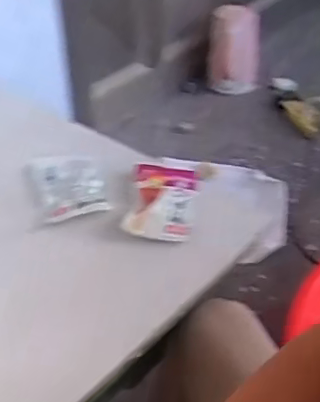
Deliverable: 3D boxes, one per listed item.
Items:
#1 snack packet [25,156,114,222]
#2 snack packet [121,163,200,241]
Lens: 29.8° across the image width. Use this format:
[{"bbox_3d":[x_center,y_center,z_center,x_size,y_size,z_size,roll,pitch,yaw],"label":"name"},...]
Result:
[{"bbox_3d":[-0.110,-0.022,0.748,0.100,0.018,0.127,-11,38,-12],"label":"snack packet"},{"bbox_3d":[0.003,-0.004,0.722,0.080,0.013,0.128,2,37,5],"label":"snack packet"}]

